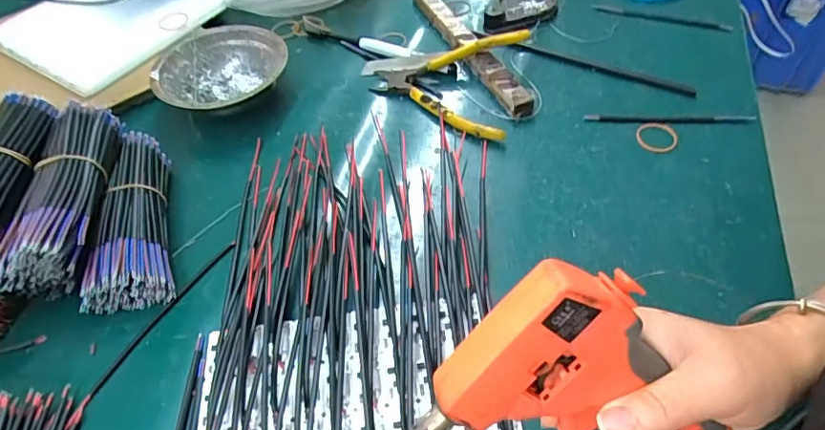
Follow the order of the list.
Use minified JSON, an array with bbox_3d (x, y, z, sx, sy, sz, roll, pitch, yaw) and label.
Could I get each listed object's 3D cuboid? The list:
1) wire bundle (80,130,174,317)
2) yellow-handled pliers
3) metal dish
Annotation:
[{"bbox_3d":[-0.219,0.002,0.416,0.056,0.045,0.140,-12,51,-6],"label":"wire bundle"},{"bbox_3d":[0.024,-0.140,0.523,0.154,0.037,0.129,13,53,13],"label":"yellow-handled pliers"},{"bbox_3d":[-0.184,-0.137,0.522,0.121,0.044,0.111,-13,51,-7],"label":"metal dish"}]

